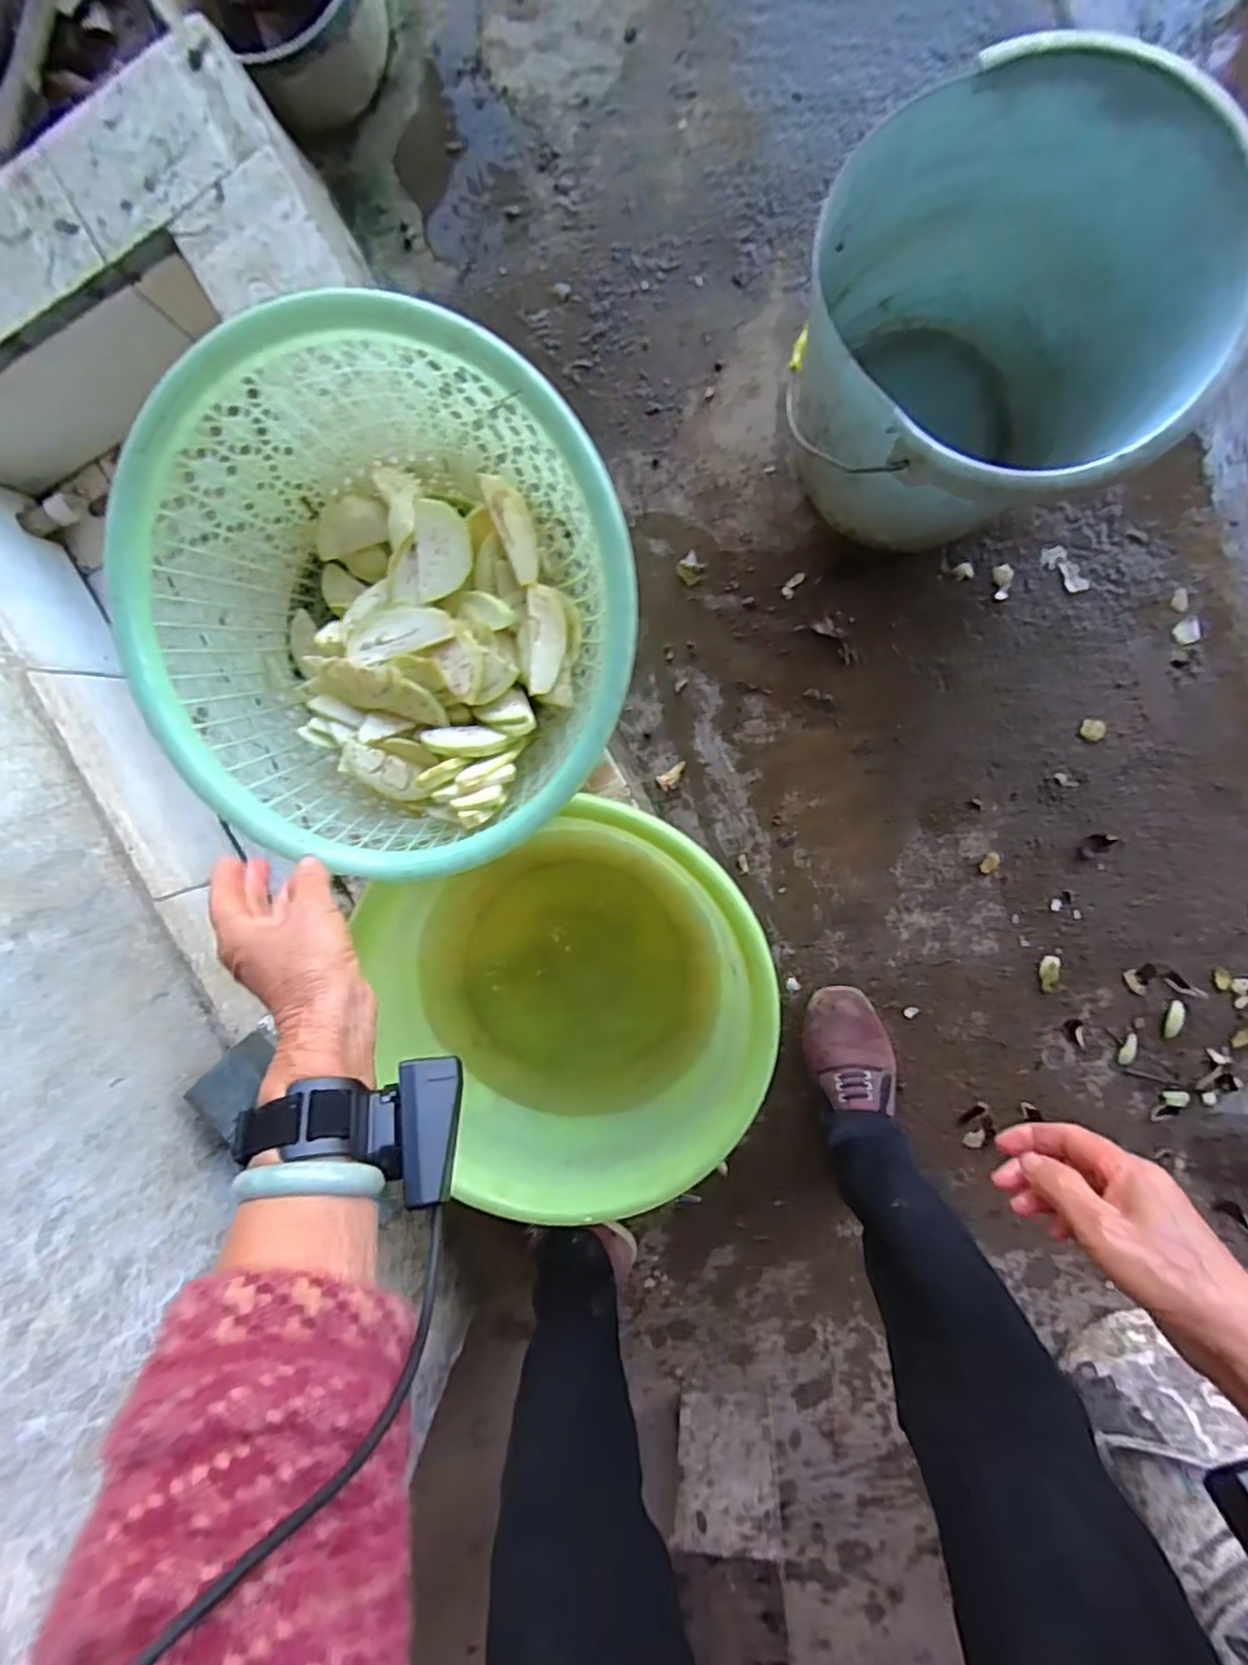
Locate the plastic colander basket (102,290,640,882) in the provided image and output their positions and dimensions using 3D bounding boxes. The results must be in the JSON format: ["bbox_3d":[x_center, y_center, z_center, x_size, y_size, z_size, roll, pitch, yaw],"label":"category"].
[{"bbox_3d":[-0.157,-0.136,0.441,0.317,0.132,0.315,0,94,4],"label":"plastic colander basket"}]

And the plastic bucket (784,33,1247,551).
[{"bbox_3d":[0.309,-0.400,0.601,0.270,0.303,0.277,1,99,5],"label":"plastic bucket"}]

